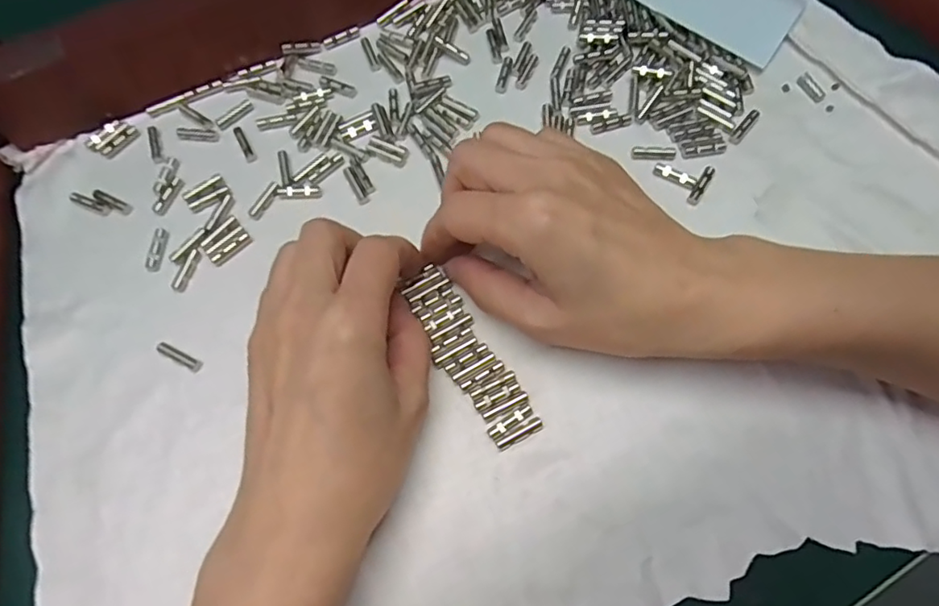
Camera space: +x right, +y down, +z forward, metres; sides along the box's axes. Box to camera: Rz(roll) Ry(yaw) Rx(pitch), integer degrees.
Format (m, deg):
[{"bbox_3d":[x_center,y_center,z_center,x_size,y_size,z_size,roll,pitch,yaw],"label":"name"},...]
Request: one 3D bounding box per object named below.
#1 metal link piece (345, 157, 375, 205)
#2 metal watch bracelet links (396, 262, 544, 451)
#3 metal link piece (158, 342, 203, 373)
[{"bbox_3d":[-0.053,-0.060,0.269,0.010,0.004,0.024,-27,72,-8],"label":"metal link piece"},{"bbox_3d":[-0.001,0.021,0.236,0.022,0.004,0.082,-30,70,-9],"label":"metal watch bracelet links"},{"bbox_3d":[-0.125,0.023,0.243,0.021,0.004,0.005,26,73,10],"label":"metal link piece"}]

